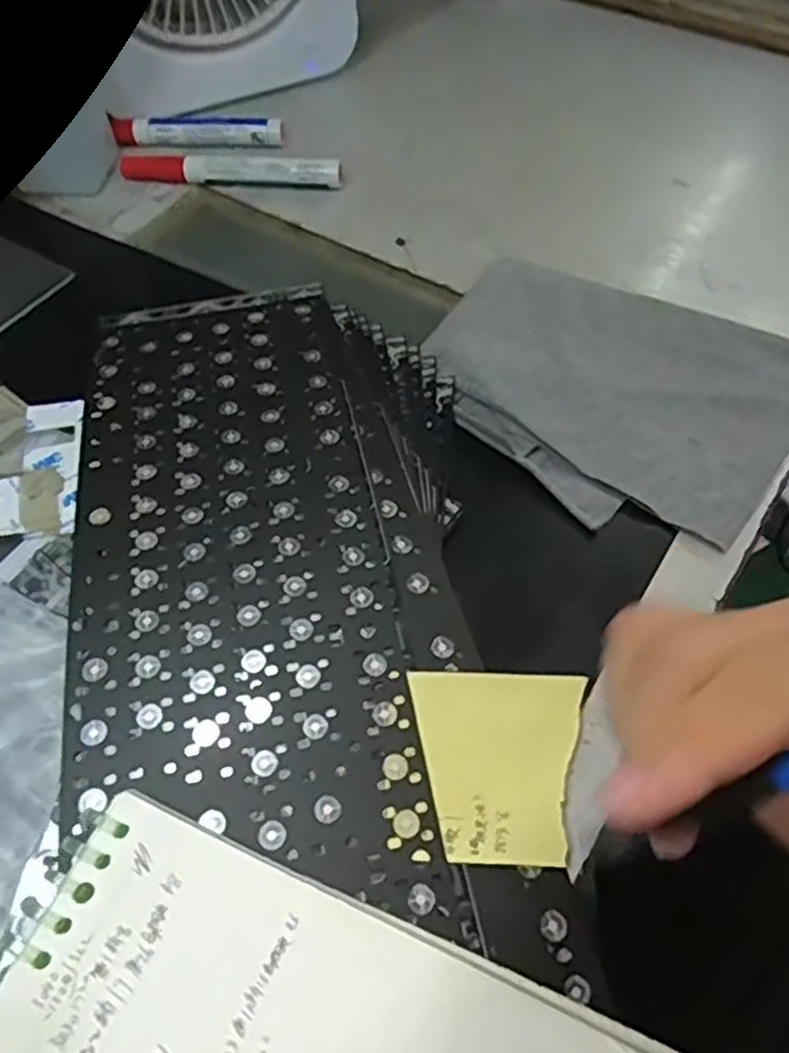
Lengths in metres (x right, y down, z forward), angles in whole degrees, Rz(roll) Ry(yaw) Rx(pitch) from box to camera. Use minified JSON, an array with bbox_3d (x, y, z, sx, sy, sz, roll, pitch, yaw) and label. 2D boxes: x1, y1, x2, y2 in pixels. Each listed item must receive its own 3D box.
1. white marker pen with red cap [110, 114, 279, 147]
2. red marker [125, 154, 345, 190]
[{"bbox_3d":[-0.128,-0.257,0.488,0.110,0.015,0.018,4,56,5],"label":"white marker pen with red cap"},{"bbox_3d":[-0.104,-0.221,0.467,0.141,0.017,0.017,8,57,7],"label":"red marker"}]

